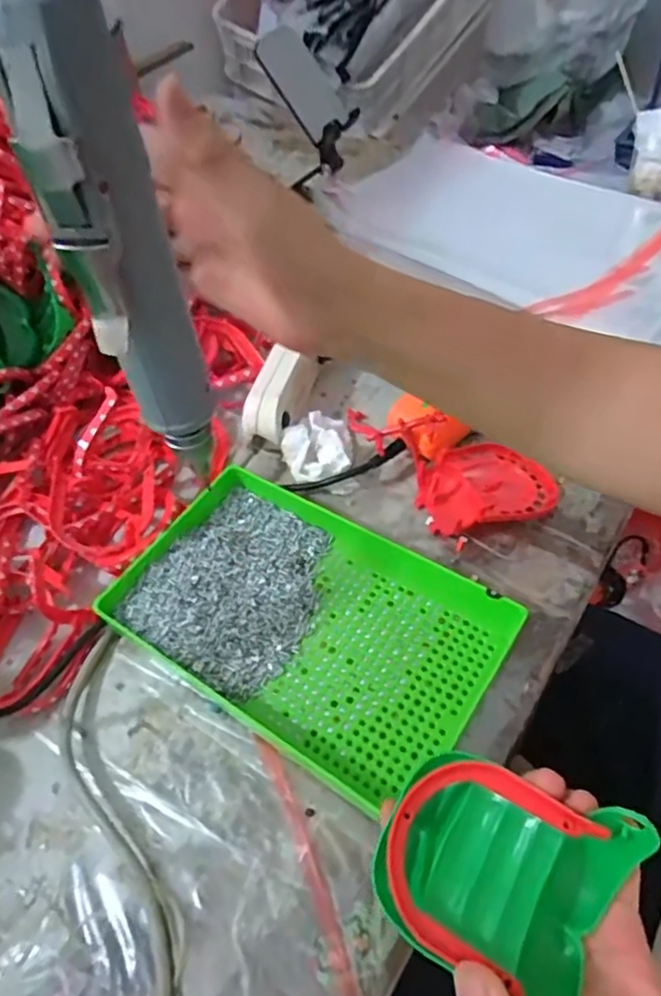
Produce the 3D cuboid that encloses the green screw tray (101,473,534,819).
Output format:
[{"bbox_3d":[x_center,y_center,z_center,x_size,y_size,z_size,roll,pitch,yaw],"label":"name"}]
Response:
[{"bbox_3d":[-0.019,0.080,0.408,0.242,0.038,0.150,25,59,25],"label":"green screw tray"}]

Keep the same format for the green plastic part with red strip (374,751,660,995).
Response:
[{"bbox_3d":[0.072,0.164,0.268,0.094,0.051,0.084,25,57,21],"label":"green plastic part with red strip"}]

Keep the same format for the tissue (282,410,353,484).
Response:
[{"bbox_3d":[-0.011,-0.043,0.500,0.054,0.029,0.067,-7,51,2],"label":"tissue"}]

